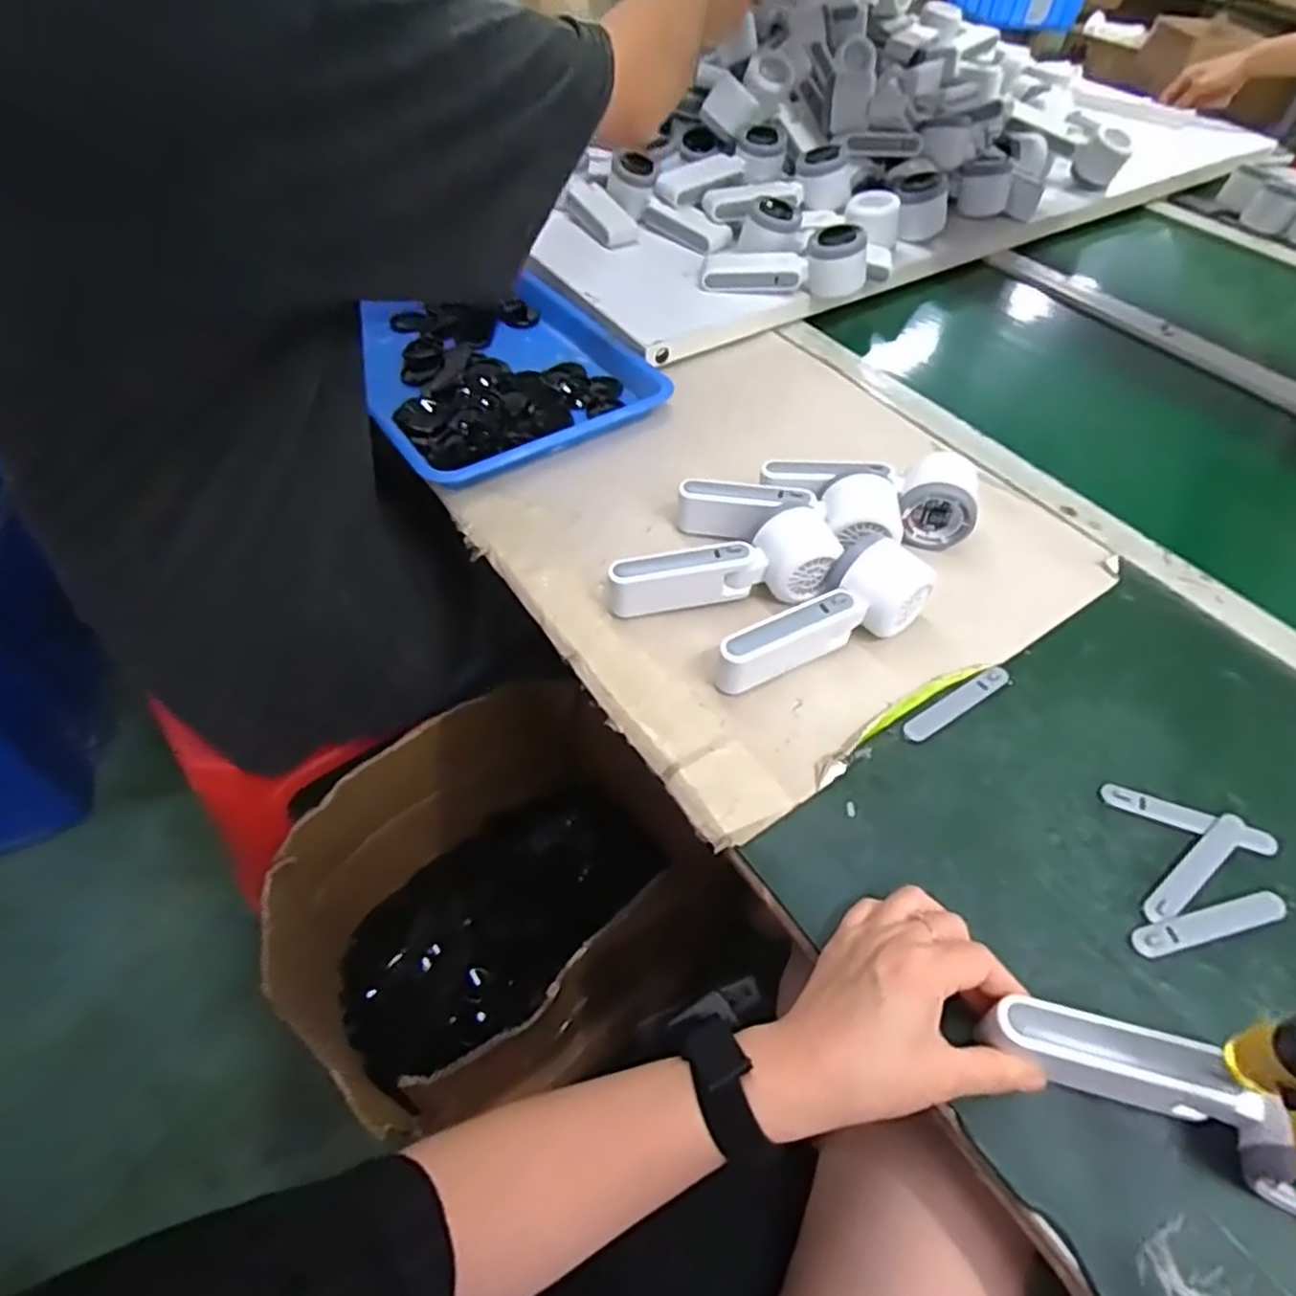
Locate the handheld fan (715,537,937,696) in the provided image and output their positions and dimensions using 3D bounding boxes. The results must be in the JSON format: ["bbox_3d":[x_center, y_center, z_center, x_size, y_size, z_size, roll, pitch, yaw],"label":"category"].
[{"bbox_3d":[0.118,-0.015,0.494,0.158,0.049,0.055,-31,59,-24],"label":"handheld fan"}]

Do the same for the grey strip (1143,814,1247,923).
[{"bbox_3d":[0.314,0.126,0.418,0.092,0.006,0.015,-31,59,-24],"label":"grey strip"}]

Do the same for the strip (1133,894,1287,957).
[{"bbox_3d":[0.311,0.151,0.402,0.095,0.004,0.015,-11,53,-11],"label":"strip"}]

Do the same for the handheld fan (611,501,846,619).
[{"bbox_3d":[0.054,-0.062,0.528,0.162,0.050,0.057,-3,52,-5],"label":"handheld fan"}]

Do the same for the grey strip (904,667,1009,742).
[{"bbox_3d":[0.208,0.036,0.492,0.096,0.004,0.016,-27,57,-22],"label":"grey strip"}]

